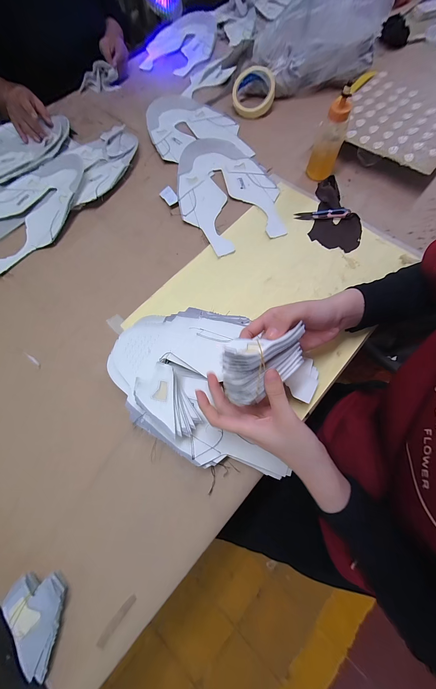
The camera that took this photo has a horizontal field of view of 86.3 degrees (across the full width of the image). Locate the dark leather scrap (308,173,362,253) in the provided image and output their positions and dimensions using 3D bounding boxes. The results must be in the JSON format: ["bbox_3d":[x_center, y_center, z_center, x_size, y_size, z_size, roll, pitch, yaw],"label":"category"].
[{"bbox_3d":[0.231,-0.252,0.446,0.090,0.013,0.159,14,72,6],"label":"dark leather scrap"}]

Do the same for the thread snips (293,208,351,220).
[{"bbox_3d":[0.199,-0.251,0.446,0.098,0.015,0.020,6,71,4],"label":"thread snips"}]

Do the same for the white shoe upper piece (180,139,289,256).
[{"bbox_3d":[0.012,-0.322,0.480,0.196,0.015,0.297,-22,72,-6],"label":"white shoe upper piece"}]

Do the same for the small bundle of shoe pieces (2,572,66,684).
[{"bbox_3d":[-0.193,0.299,0.257,0.051,0.030,0.088,-34,73,-9],"label":"small bundle of shoe pieces"}]

